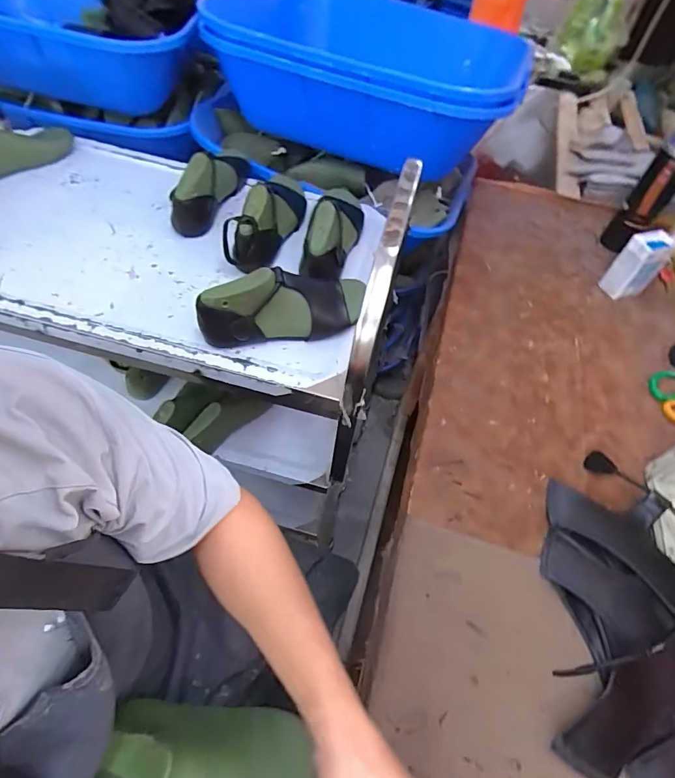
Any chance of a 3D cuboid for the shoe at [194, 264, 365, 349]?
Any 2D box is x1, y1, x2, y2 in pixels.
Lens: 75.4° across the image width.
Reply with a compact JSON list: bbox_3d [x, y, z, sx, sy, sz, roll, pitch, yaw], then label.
[{"bbox_3d":[-0.062,-0.113,0.587,0.238,0.084,0.075,-19,58,-19],"label":"shoe"}]

